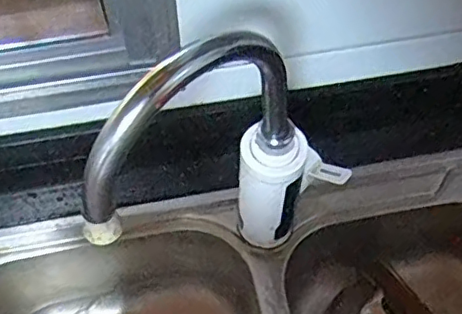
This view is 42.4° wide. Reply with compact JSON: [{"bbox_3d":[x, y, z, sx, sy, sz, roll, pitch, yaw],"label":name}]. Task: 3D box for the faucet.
[{"bbox_3d":[-0.002,0.019,0.547,0.274,0.323,0.055,-32,61,-19],"label":"faucet"}]

